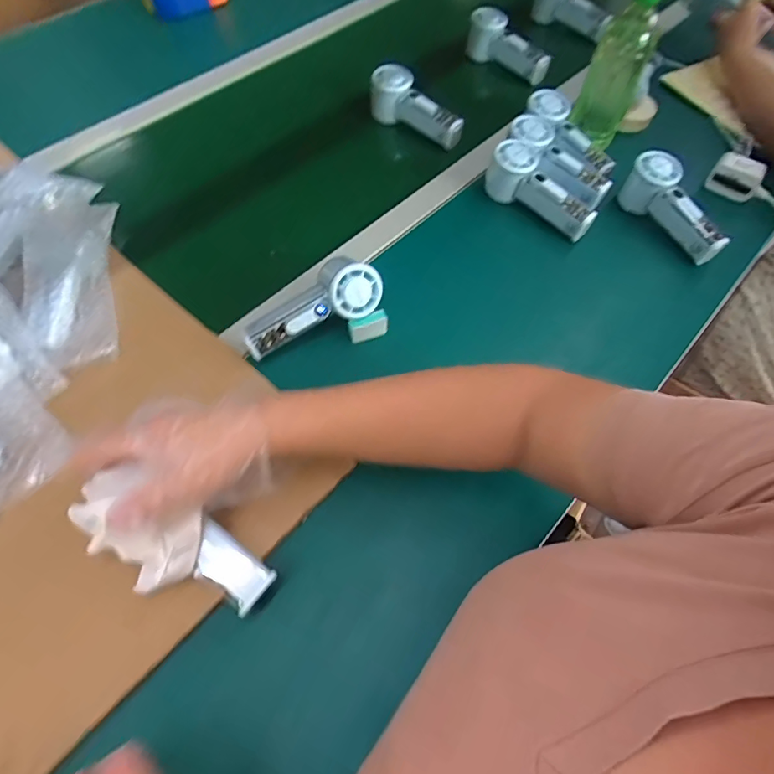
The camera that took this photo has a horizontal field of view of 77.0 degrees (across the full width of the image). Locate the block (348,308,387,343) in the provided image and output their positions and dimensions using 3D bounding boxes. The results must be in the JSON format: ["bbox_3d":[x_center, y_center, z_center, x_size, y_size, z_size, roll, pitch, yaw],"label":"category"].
[{"bbox_3d":[-0.020,-0.065,0.531,0.043,0.028,0.018,-28,64,-16],"label":"block"}]

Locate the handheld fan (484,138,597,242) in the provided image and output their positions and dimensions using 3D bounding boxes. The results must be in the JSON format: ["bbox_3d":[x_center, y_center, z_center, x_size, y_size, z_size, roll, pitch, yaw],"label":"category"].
[{"bbox_3d":[0.196,-0.248,0.627,0.152,0.062,0.048,40,67,6],"label":"handheld fan"}]

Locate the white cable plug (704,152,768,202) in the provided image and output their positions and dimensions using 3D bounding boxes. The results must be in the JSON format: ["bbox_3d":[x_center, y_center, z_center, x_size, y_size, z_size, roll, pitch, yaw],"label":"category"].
[{"bbox_3d":[0.472,-0.282,0.658,0.063,0.047,0.030,33,65,17],"label":"white cable plug"}]

